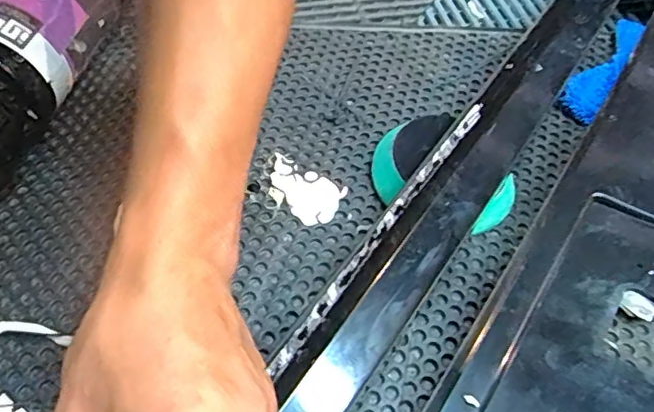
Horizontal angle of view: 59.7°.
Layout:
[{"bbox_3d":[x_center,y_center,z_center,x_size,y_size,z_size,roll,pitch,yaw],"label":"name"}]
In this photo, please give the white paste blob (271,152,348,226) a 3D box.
[{"bbox_3d":[-0.018,-0.010,0.389,0.057,0.004,0.039,27,55,17],"label":"white paste blob"}]

